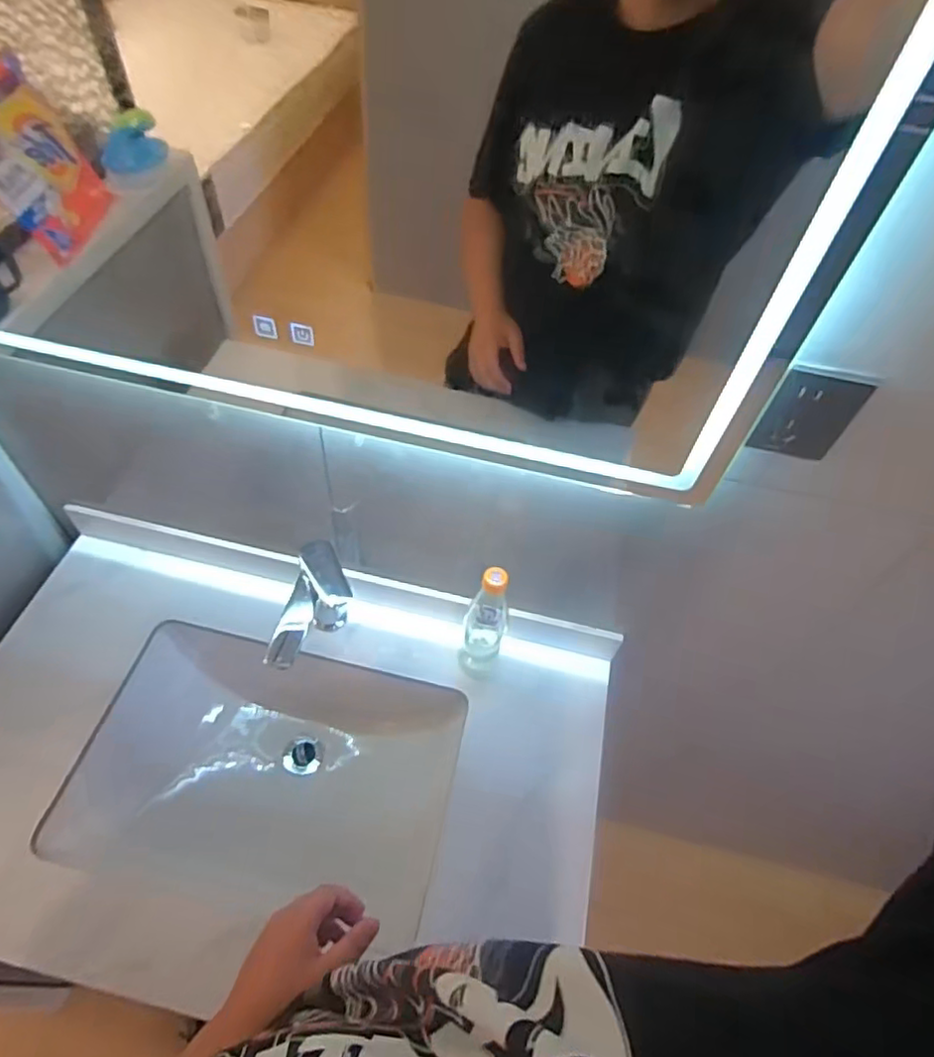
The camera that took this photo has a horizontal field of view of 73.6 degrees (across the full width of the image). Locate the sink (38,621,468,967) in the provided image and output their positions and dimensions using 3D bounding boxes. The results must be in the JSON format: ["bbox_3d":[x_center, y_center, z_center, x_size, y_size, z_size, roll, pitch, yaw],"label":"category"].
[{"bbox_3d":[-0.248,0.330,0.849,0.456,0.188,0.312,10,54,5],"label":"sink"}]

